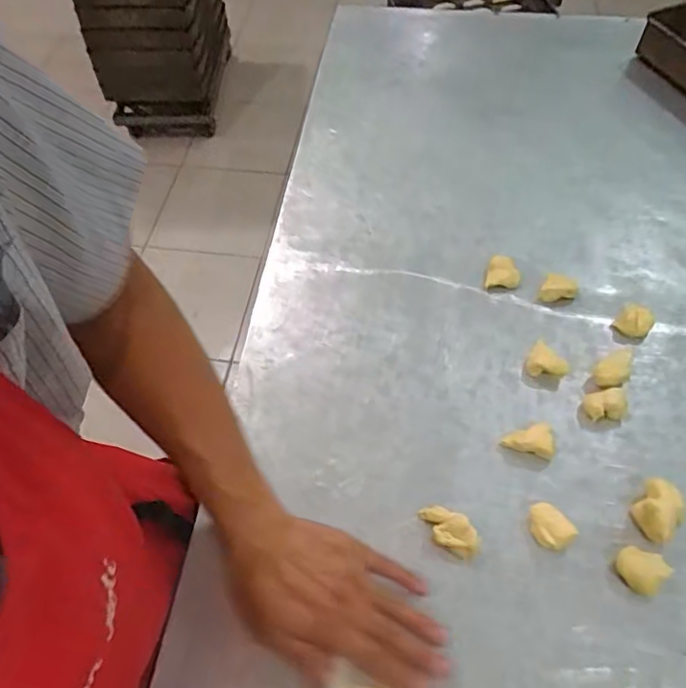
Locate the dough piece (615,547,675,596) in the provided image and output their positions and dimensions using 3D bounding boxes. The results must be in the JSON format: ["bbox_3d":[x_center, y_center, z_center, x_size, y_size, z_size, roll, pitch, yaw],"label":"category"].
[{"bbox_3d":[0.262,0.198,0.502,0.038,0.017,0.032,39,66,23],"label":"dough piece"}]

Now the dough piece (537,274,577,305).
[{"bbox_3d":[0.254,-0.062,0.674,0.038,0.015,0.042,24,61,17],"label":"dough piece"}]

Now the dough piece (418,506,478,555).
[{"bbox_3d":[0.097,0.169,0.525,0.057,0.022,0.029,26,61,17],"label":"dough piece"}]

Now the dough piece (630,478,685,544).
[{"bbox_3d":[0.290,0.154,0.525,0.039,0.023,0.052,37,65,23],"label":"dough piece"}]

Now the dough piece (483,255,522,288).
[{"bbox_3d":[0.191,-0.088,0.685,0.038,0.016,0.041,4,57,4],"label":"dough piece"}]

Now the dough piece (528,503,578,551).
[{"bbox_3d":[0.188,0.167,0.525,0.031,0.021,0.043,-32,61,-17],"label":"dough piece"}]

